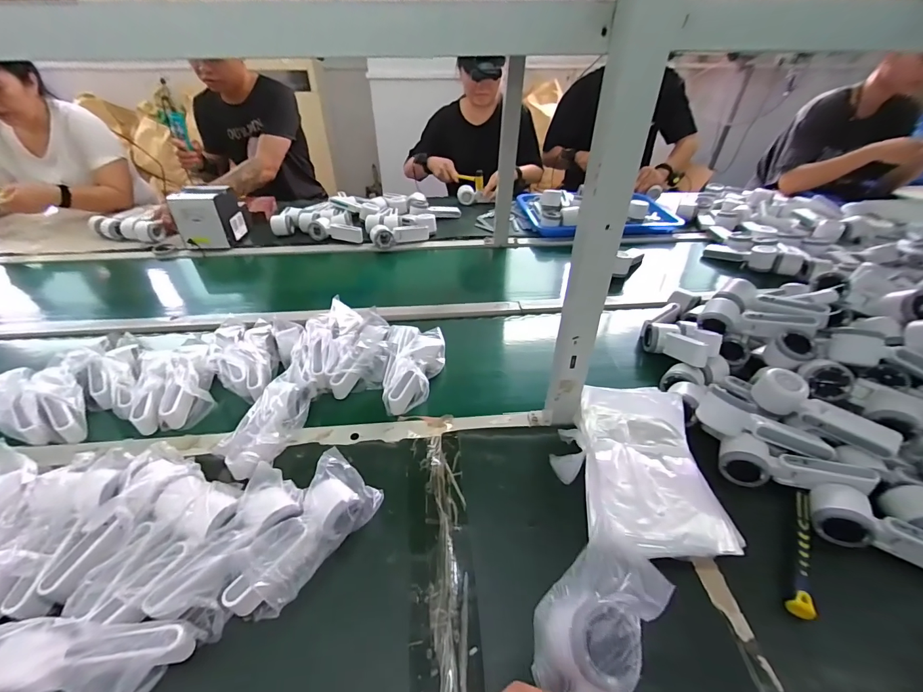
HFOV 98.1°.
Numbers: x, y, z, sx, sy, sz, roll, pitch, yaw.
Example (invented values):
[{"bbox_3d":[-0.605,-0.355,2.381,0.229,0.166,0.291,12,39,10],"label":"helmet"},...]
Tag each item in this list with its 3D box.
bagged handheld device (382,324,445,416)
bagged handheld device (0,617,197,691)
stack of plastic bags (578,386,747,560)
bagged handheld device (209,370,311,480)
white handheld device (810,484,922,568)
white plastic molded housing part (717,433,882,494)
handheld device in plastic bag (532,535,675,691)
[{"bbox_3d":[-0.081,0.027,0.717,0.102,0.070,0.172,-2,40,-3],"label":"bagged handheld device"},{"bbox_3d":[-0.359,0.303,0.378,0.178,0.044,0.071,10,41,-14],"label":"bagged handheld device"},{"bbox_3d":[0.248,0.157,0.542,0.179,0.061,0.243,5,40,6],"label":"stack of plastic bags"},{"bbox_3d":[-0.287,0.117,0.612,0.069,0.065,0.178,5,40,6],"label":"bagged handheld device"},{"bbox_3d":[0.529,0.227,0.490,0.169,0.053,0.066,15,44,14],"label":"white handheld device"},{"bbox_3d":[0.443,0.162,0.534,0.166,0.051,0.050,4,39,28],"label":"white plastic molded housing part"},{"bbox_3d":[0.108,0.262,0.309,0.106,0.051,0.216,12,55,12],"label":"handheld device in plastic bag"}]

